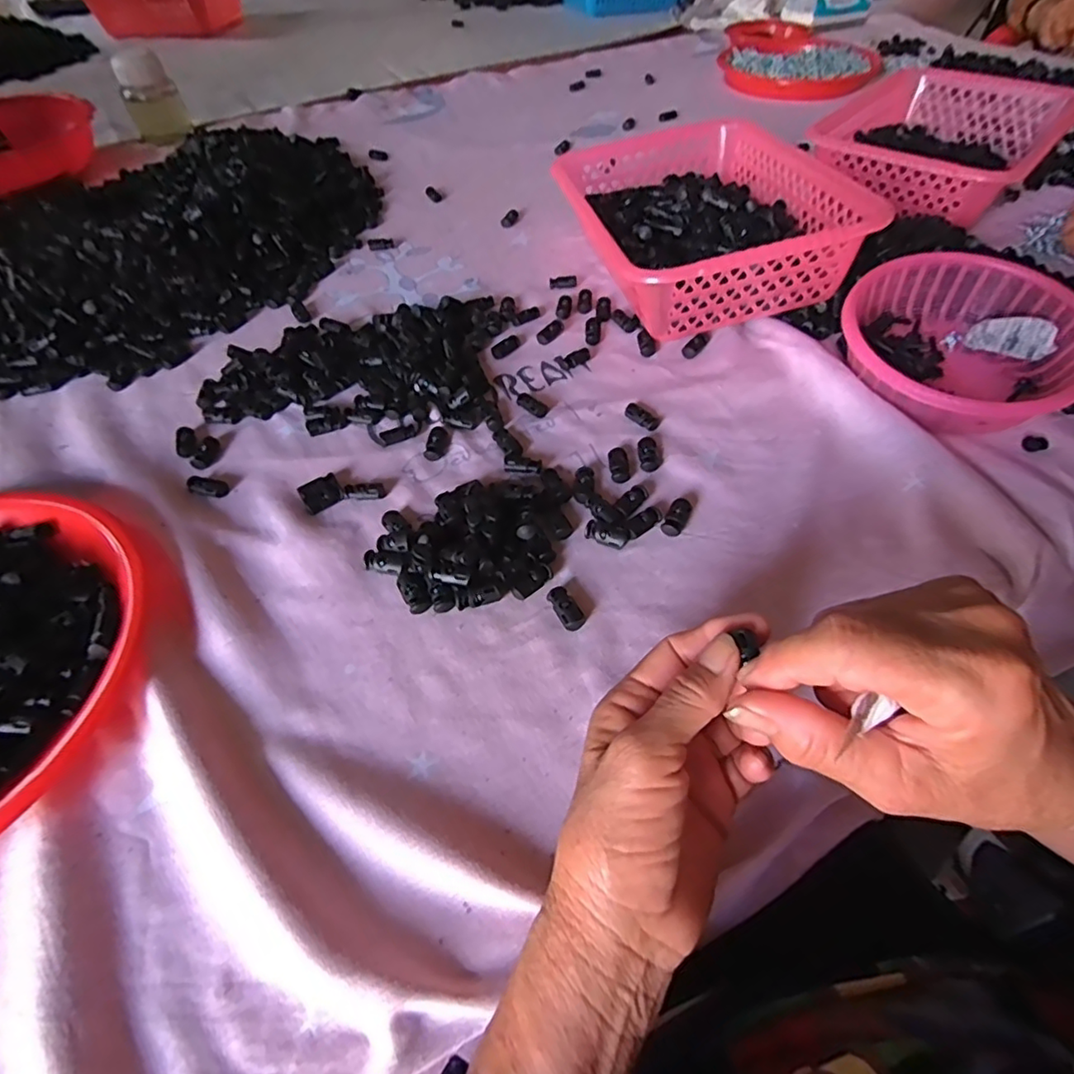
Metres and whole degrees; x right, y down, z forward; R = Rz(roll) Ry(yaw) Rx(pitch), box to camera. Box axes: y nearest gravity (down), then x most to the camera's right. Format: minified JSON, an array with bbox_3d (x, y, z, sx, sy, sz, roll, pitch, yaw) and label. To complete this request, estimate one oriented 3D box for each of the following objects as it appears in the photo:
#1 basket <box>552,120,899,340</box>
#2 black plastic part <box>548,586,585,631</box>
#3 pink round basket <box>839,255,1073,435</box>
[{"bbox_3d":[0.144,-0.301,0.559,0.208,0.095,0.286,-10,54,-6],"label":"basket"},{"bbox_3d":[0.017,0.043,0.353,0.014,0.007,0.029,-23,57,-15],"label":"black plastic part"},{"bbox_3d":[0.323,-0.148,0.454,0.163,0.058,0.159,0,54,1],"label":"pink round basket"}]

